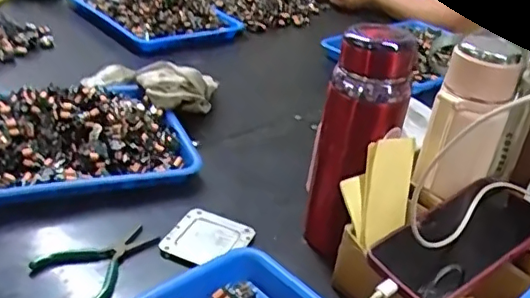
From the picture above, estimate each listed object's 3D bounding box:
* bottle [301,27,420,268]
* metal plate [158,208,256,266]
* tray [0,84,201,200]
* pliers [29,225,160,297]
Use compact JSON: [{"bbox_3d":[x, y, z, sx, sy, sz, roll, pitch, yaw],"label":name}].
[{"bbox_3d":[0.091,-0.001,0.571,0.066,0.231,0.067,-13,36,-31],"label":"bottle"},{"bbox_3d":[-0.060,0.096,0.608,0.077,0.012,0.081,22,37,17],"label":"metal plate"},{"bbox_3d":[-0.268,-0.026,0.705,0.330,0.069,0.236,-7,33,-24],"label":"tray"},{"bbox_3d":[-0.152,0.110,0.551,0.092,0.012,0.113,27,36,31],"label":"pliers"}]

